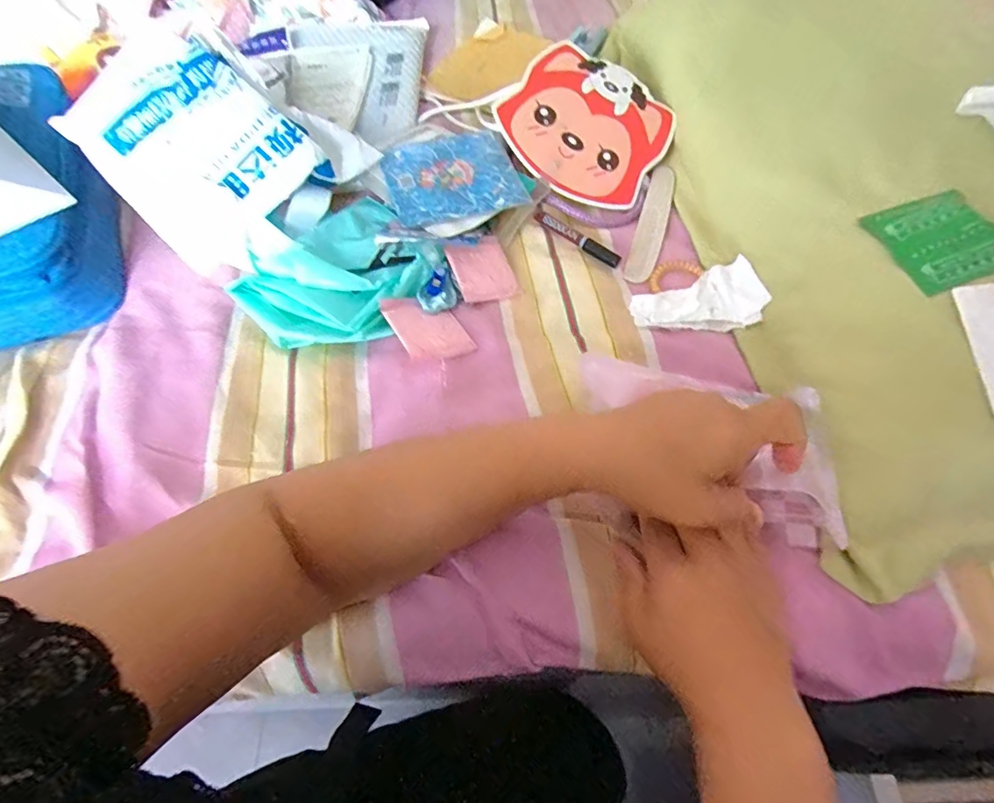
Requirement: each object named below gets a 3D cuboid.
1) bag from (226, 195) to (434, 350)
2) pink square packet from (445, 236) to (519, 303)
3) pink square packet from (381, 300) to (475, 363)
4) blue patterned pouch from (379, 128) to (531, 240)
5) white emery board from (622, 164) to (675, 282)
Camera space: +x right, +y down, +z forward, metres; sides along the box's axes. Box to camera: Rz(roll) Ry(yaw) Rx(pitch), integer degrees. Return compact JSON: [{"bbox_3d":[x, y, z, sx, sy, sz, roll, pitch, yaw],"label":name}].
[{"bbox_3d":[-0.133,-0.111,0.445,0.161,0.032,0.140,-38,64,-22],"label":"bag"},{"bbox_3d":[-0.012,-0.120,0.465,0.060,0.006,0.061,-19,78,-30],"label":"pink square packet"},{"bbox_3d":[-0.056,-0.061,0.423,0.056,0.005,0.066,-22,64,-31],"label":"pink square packet"},{"bbox_3d":[-0.045,-0.217,0.503,0.125,0.015,0.146,-19,59,-11],"label":"blue patterned pouch"},{"bbox_3d":[0.153,-0.175,0.503,0.028,0.006,0.149,17,66,11],"label":"white emery board"}]

